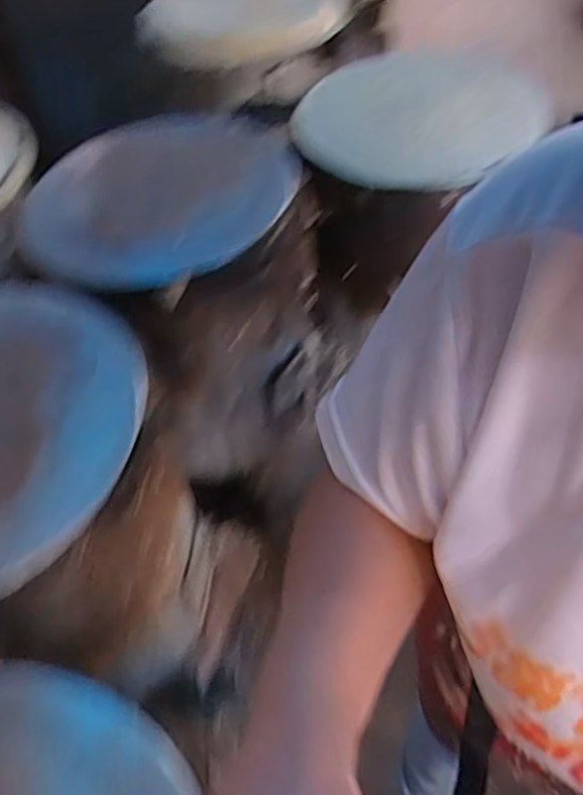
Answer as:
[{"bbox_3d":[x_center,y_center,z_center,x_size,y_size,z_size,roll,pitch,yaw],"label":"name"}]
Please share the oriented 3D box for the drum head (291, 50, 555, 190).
[{"bbox_3d":[0.199,-0.451,0.990,0.405,0.041,0.361,-25,53,-13],"label":"drum head"}]

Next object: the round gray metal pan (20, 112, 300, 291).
[{"bbox_3d":[-0.179,-0.289,0.869,0.379,0.022,0.358,-1,52,1],"label":"round gray metal pan"}]

